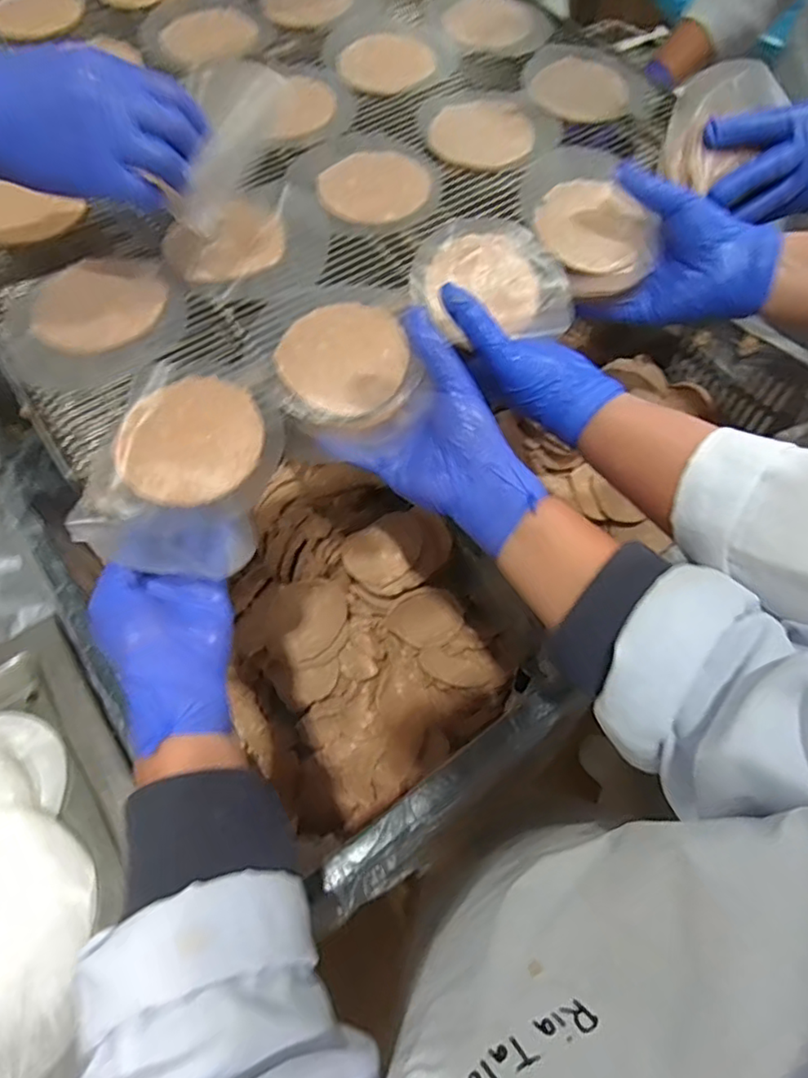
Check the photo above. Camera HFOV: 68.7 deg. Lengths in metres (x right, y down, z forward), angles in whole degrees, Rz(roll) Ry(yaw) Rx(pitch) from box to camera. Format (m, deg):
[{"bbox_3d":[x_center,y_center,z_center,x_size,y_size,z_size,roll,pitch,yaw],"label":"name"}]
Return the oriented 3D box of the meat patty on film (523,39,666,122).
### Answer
[{"bbox_3d":[0.171,-0.422,0.541,0.118,0.010,0.133,5,61,4],"label":"meat patty on film"}]

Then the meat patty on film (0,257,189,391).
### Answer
[{"bbox_3d":[-0.214,-0.152,0.408,0.124,0.011,0.108,-9,61,-3],"label":"meat patty on film"}]

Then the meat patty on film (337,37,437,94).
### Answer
[{"bbox_3d":[-0.015,-0.443,0.552,0.087,0.015,0.072,-7,61,-3],"label":"meat patty on film"}]

